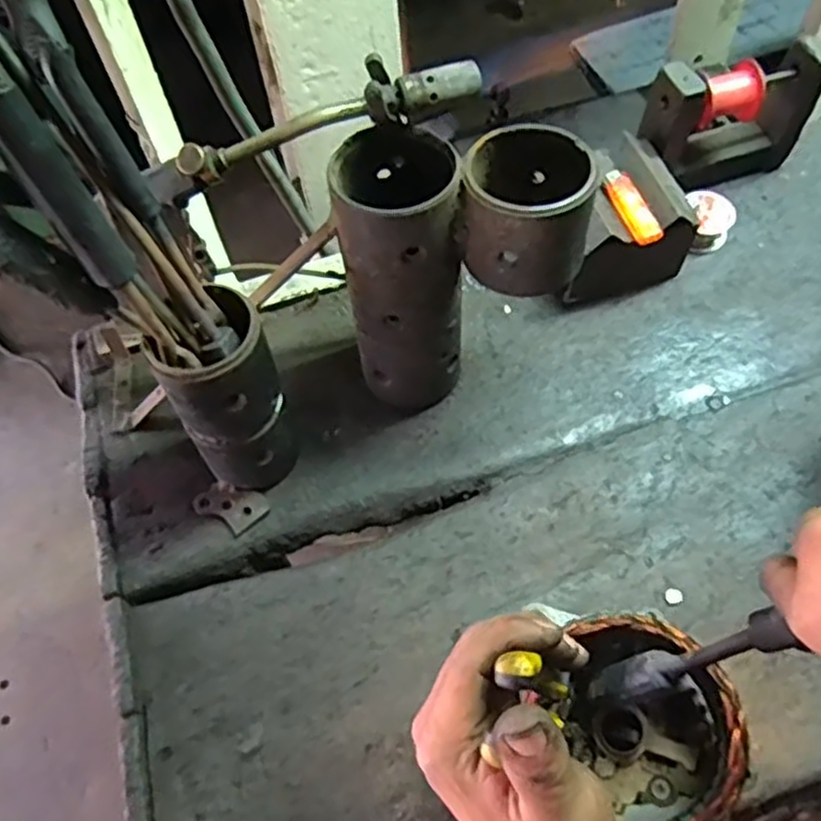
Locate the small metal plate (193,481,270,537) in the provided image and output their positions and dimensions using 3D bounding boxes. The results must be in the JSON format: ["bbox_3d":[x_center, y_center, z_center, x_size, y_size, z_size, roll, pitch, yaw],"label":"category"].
[{"bbox_3d":[-0.151,0.079,0.607,0.057,0.004,0.037,28,77,14],"label":"small metal plate"}]

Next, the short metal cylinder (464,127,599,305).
[{"bbox_3d":[0.081,-0.134,0.498,0.085,0.079,0.082,13,60,13],"label":"short metal cylinder"}]

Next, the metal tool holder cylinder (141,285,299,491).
[{"bbox_3d":[-0.134,-0.005,0.556,0.079,0.172,0.063,-30,60,-14],"label":"metal tool holder cylinder"}]

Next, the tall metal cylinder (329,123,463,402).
[{"bbox_3d":[-0.004,-0.104,0.575,0.088,0.217,0.100,-9,58,-1],"label":"tall metal cylinder"}]

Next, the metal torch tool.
[{"bbox_3d":[-0.066,-0.187,0.482,0.232,0.056,0.033,-12,58,-3],"label":"metal torch tool"}]

